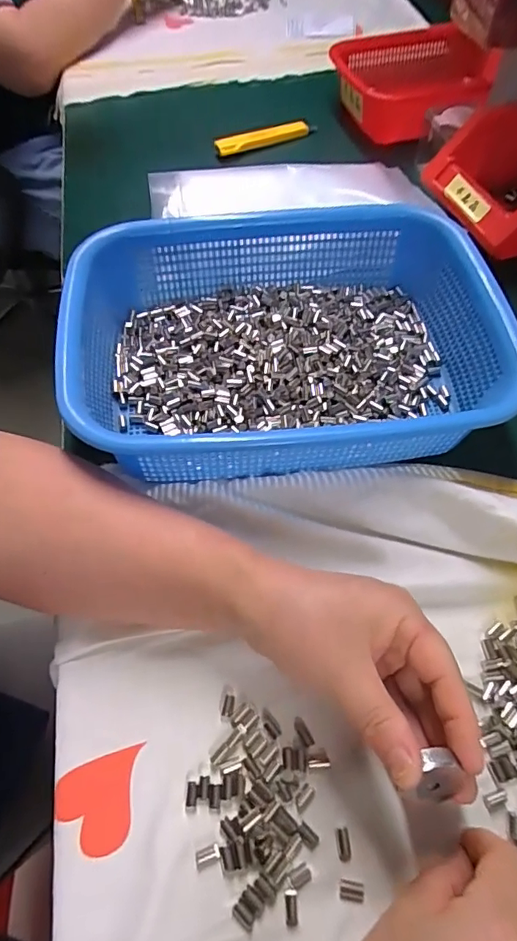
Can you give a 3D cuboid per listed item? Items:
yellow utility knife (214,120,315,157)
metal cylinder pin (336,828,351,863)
[{"bbox_3d":[0.010,-0.376,0.575,0.125,0.020,0.009,-22,61,-12],"label":"yellow utility knife"},{"bbox_3d":[0.041,0.181,0.246,0.006,0.004,0.014,-6,61,-2],"label":"metal cylinder pin"}]

